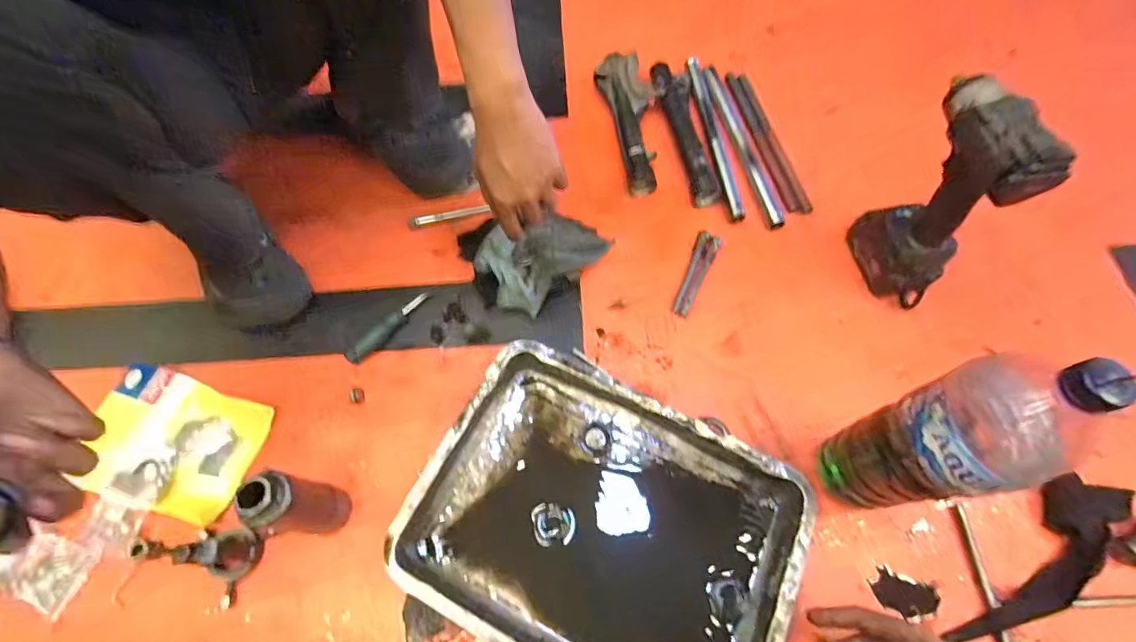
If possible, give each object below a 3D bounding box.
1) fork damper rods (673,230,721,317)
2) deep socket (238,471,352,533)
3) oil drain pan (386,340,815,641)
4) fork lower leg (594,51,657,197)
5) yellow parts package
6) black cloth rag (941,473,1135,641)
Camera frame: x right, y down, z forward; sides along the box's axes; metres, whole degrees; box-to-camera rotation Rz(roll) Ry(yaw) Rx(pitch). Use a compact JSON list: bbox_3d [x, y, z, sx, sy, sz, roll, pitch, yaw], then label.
[{"bbox_3d":[0.178,-0.066,0.685,0.030,0.008,0.135,20,66,11],"label":"fork damper rods"},{"bbox_3d":[-0.268,0.184,0.505,0.042,0.150,0.050,8,65,6],"label":"deep socket"},{"bbox_3d":[0.041,0.213,0.533,0.381,0.058,0.286,24,67,13],"label":"oil drain pan"},{"bbox_3d":[0.108,-0.328,0.801,0.080,0.038,0.278,-10,64,-3],"label":"fork lower leg"},{"bbox_3d":[-0.467,0.144,0.590,0.185,0.028,0.148,13,65,8],"label":"yellow parts package"},{"bbox_3d":[0.497,0.244,0.513,0.266,0.024,0.079,-36,68,-14],"label":"black cloth rag"}]

